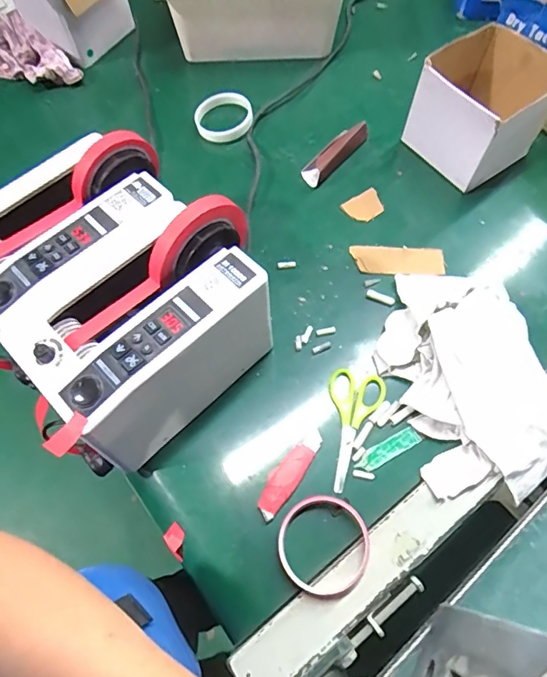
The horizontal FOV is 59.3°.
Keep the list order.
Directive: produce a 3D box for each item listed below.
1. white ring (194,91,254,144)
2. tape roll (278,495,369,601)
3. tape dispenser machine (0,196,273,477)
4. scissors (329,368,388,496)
[{"bbox_3d":[-0.073,-0.327,0.699,0.083,0.024,0.079,0,66,1],"label":"white ring"},{"bbox_3d":[0.047,0.192,0.447,0.083,0.011,0.086,0,66,1],"label":"tape roll"},{"bbox_3d":[-0.115,-0.007,0.477,0.249,0.161,0.143,-42,72,-16],"label":"tape dispenser machine"},{"bbox_3d":[0.079,0.097,0.513,0.058,0.010,0.130,15,67,8],"label":"scissors"}]

